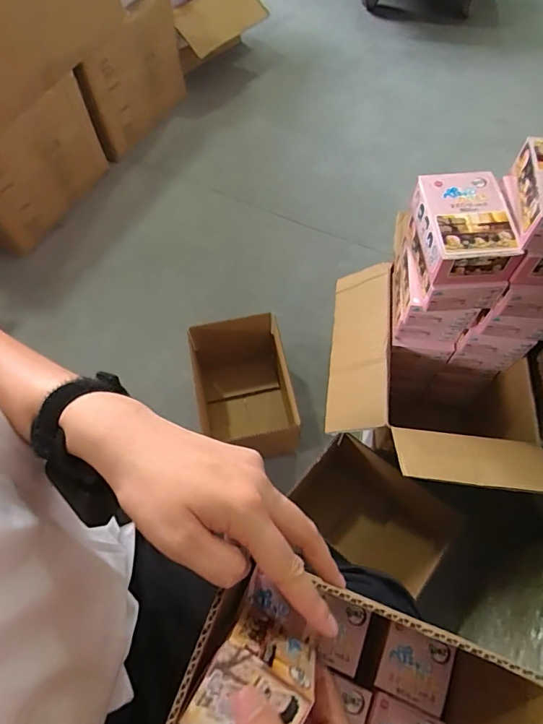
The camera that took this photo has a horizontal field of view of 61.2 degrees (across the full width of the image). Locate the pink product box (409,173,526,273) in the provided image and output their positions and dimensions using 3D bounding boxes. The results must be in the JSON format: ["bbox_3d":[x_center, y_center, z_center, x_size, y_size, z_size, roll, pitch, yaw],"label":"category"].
[{"bbox_3d":[0.307,-0.226,0.746,0.123,0.059,0.173,-3,63,-1],"label":"pink product box"}]

